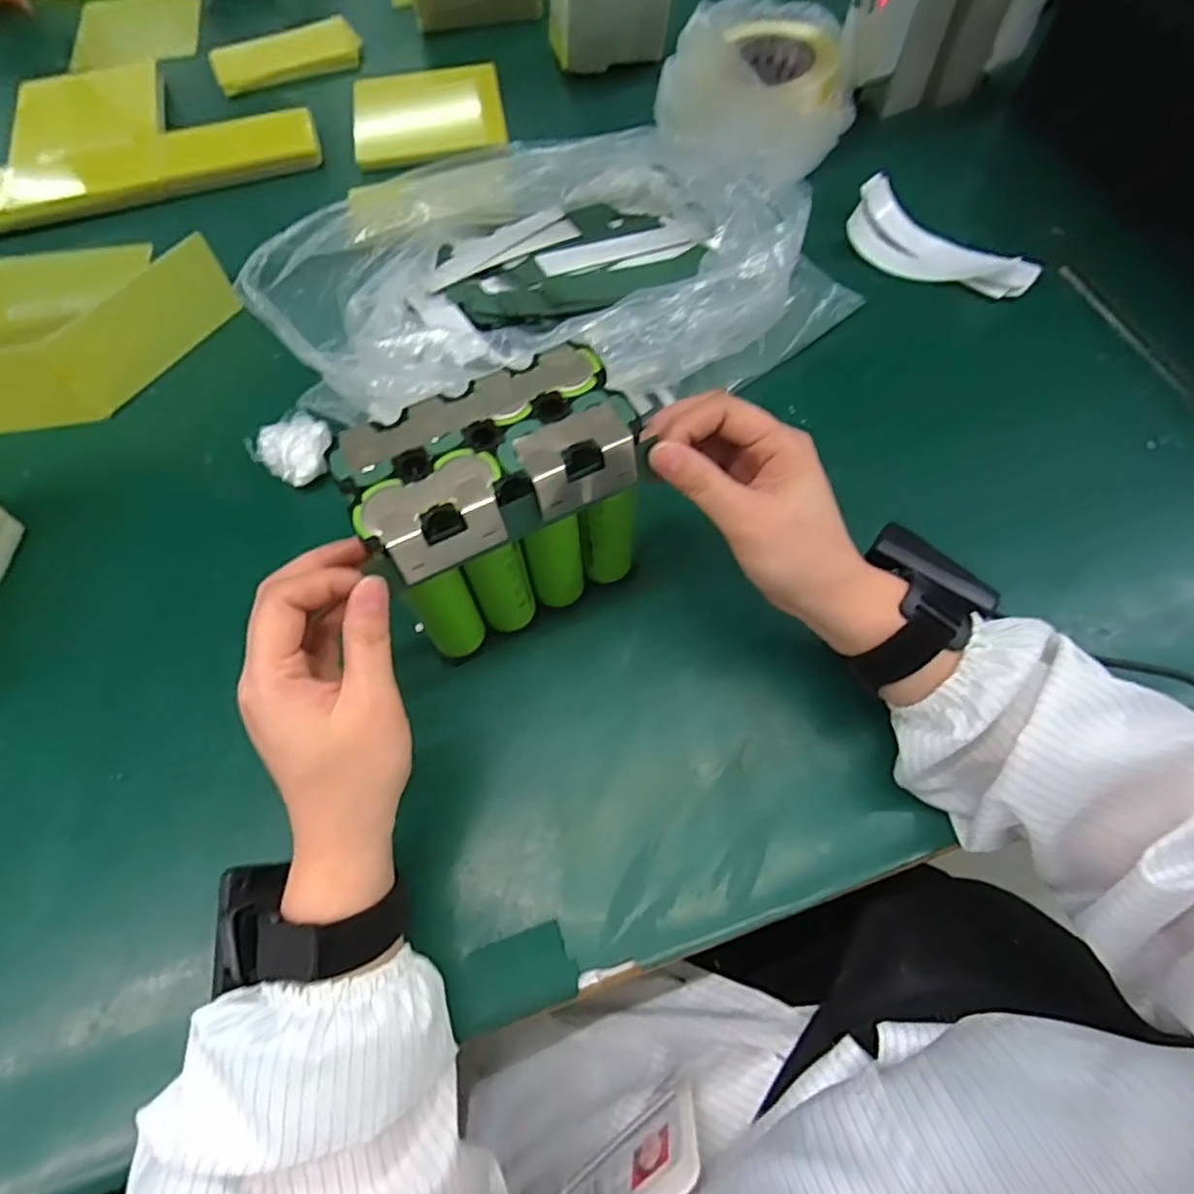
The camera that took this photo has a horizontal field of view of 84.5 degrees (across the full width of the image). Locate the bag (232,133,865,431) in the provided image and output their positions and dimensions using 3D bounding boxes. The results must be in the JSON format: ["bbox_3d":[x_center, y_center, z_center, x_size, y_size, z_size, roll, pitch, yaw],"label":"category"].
[{"bbox_3d":[-0.027,-0.225,0.470,0.378,0.110,0.202,-23,67,-9],"label":"bag"}]

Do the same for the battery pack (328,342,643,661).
[{"bbox_3d":[-0.047,-0.043,0.358,0.132,0.131,0.073,-27,67,-10],"label":"battery pack"}]

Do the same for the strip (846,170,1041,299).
[{"bbox_3d":[0.277,-0.285,0.535,0.150,0.029,0.069,31,70,15],"label":"strip"}]

